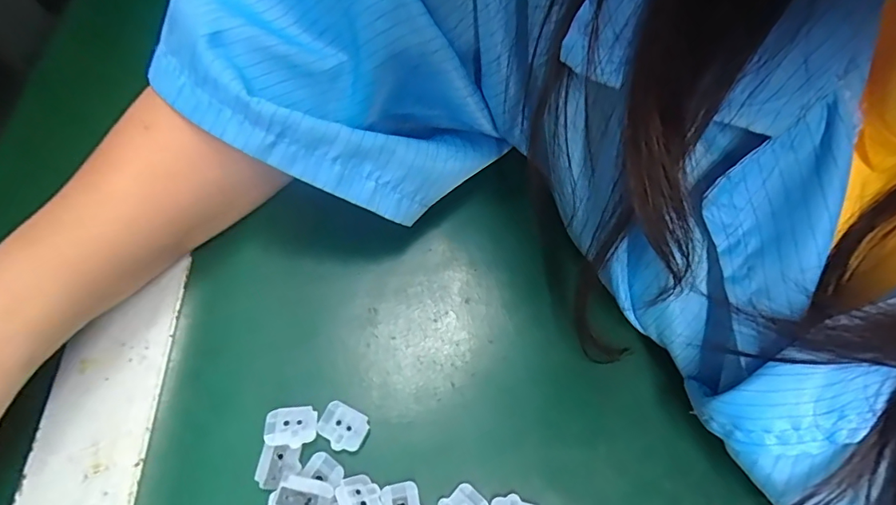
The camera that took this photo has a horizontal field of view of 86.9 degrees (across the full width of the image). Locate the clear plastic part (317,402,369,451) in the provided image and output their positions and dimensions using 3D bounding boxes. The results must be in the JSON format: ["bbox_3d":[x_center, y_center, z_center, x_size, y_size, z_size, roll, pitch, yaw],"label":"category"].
[{"bbox_3d":[-0.046,0.076,0.205,0.021,0.004,0.017,23,63,11],"label":"clear plastic part"}]

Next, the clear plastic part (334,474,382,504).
[{"bbox_3d":[-0.035,0.098,0.186,0.015,0.005,0.021,-25,64,-14],"label":"clear plastic part"}]

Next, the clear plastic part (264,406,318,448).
[{"bbox_3d":[-0.068,0.074,0.203,0.022,0.004,0.016,-3,61,-3],"label":"clear plastic part"}]

